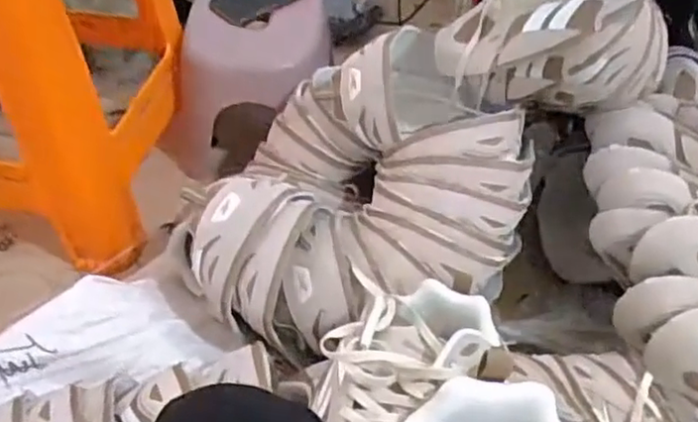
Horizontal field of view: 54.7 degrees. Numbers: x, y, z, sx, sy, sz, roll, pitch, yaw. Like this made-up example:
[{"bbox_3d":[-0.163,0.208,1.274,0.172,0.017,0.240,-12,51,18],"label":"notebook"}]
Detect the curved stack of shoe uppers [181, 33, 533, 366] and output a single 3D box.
[{"bbox_3d":[0.027,-0.032,0.743,0.337,0.128,0.353,2,47,1],"label":"curved stack of shoe uppers"}]

